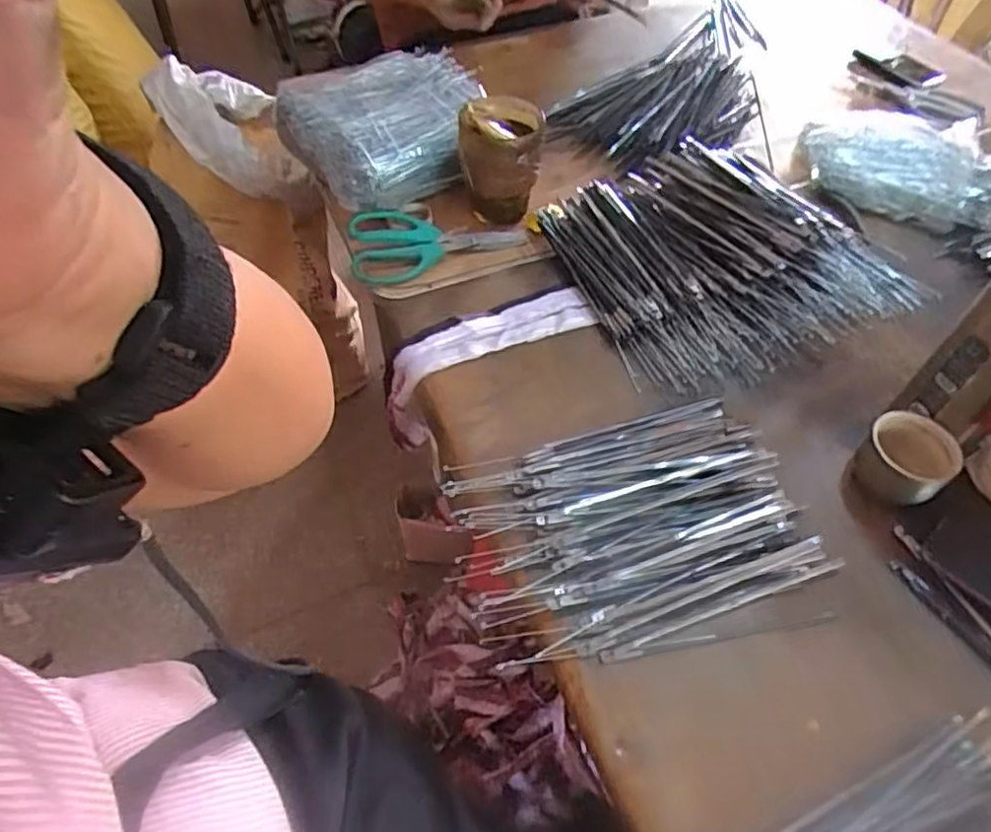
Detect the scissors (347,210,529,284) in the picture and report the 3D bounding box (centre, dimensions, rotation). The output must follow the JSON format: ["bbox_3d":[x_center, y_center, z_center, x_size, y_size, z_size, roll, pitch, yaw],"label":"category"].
[{"bbox_3d":[-0.062,-0.189,0.677,0.181,0.026,0.084,-18,56,-13],"label":"scissors"}]

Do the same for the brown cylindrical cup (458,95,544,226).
[{"bbox_3d":[0.006,-0.266,0.681,0.079,0.107,0.074,0,54,0],"label":"brown cylindrical cup"}]

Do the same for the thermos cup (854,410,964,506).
[{"bbox_3d":[0.316,0.034,0.505,0.062,0.043,0.063,-34,61,-23],"label":"thermos cup"}]

